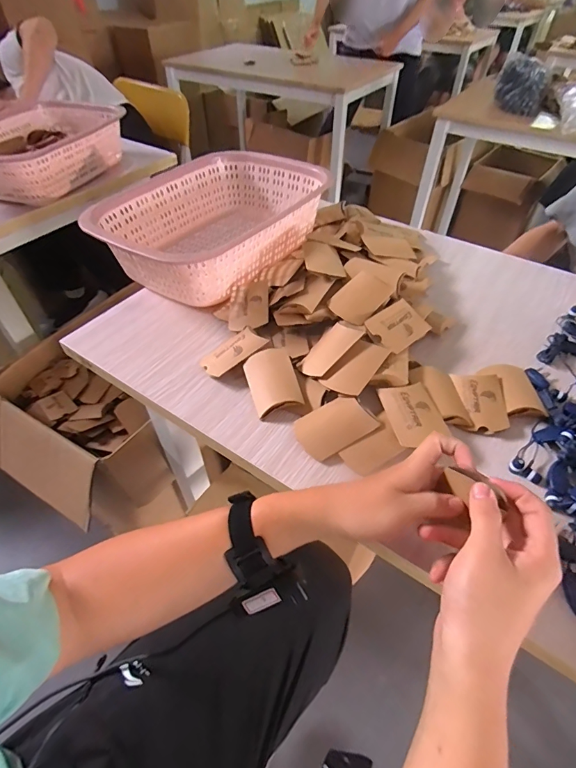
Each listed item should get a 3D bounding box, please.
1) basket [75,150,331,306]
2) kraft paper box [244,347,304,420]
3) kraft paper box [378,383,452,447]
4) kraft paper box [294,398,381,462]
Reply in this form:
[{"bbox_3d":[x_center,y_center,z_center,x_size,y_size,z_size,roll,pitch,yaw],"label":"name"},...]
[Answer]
[{"bbox_3d":[-0.121,-0.270,0.688,0.288,0.115,0.361,33,55,27],"label":"basket"},{"bbox_3d":[-0.019,-0.003,0.489,0.057,0.019,0.085,-23,61,3],"label":"kraft paper box"},{"bbox_3d":[0.138,0.031,0.445,0.056,0.013,0.073,-11,48,-10],"label":"kraft paper box"},{"bbox_3d":[0.052,0.048,0.453,0.082,0.014,0.057,-31,58,-7],"label":"kraft paper box"}]

